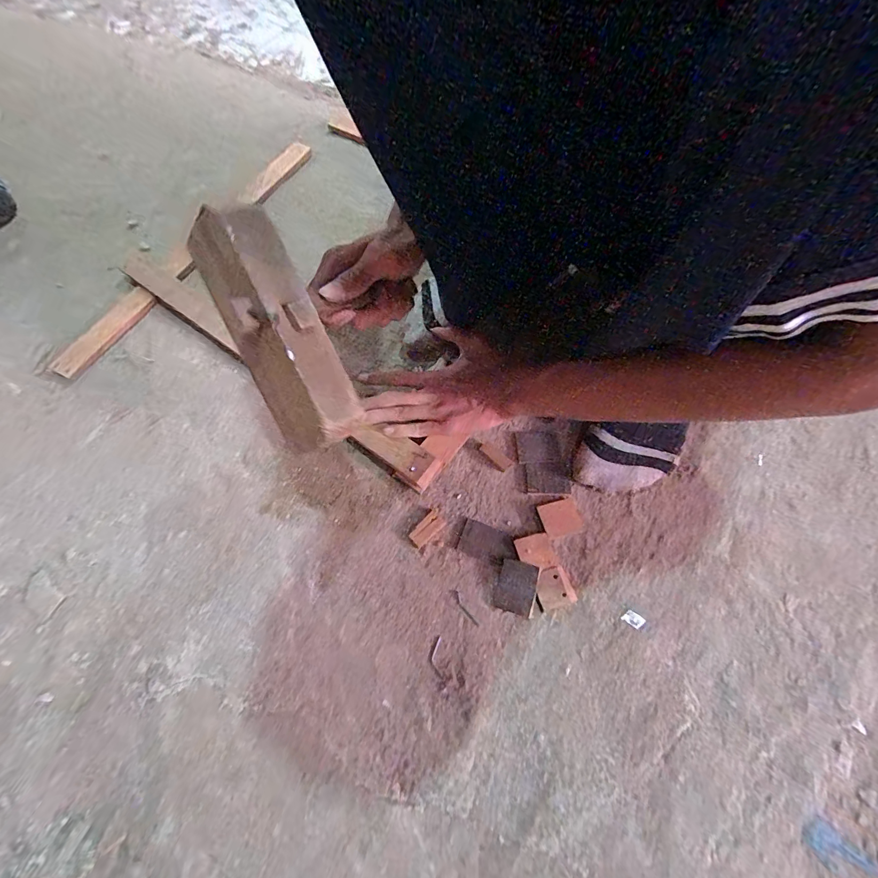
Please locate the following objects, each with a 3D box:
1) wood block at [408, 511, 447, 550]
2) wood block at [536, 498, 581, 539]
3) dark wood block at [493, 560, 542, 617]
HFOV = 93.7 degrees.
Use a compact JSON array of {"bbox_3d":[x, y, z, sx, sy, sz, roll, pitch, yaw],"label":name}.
[{"bbox_3d":[-0.013,0.093,0.421,0.038,0.004,0.019,-39,71,-18],"label":"wood block"},{"bbox_3d":[0.125,0.081,0.426,0.039,0.004,0.034,-14,65,-8],"label":"wood block"},{"bbox_3d":[0.075,0.144,0.400,0.038,0.006,0.047,11,66,21],"label":"dark wood block"}]

